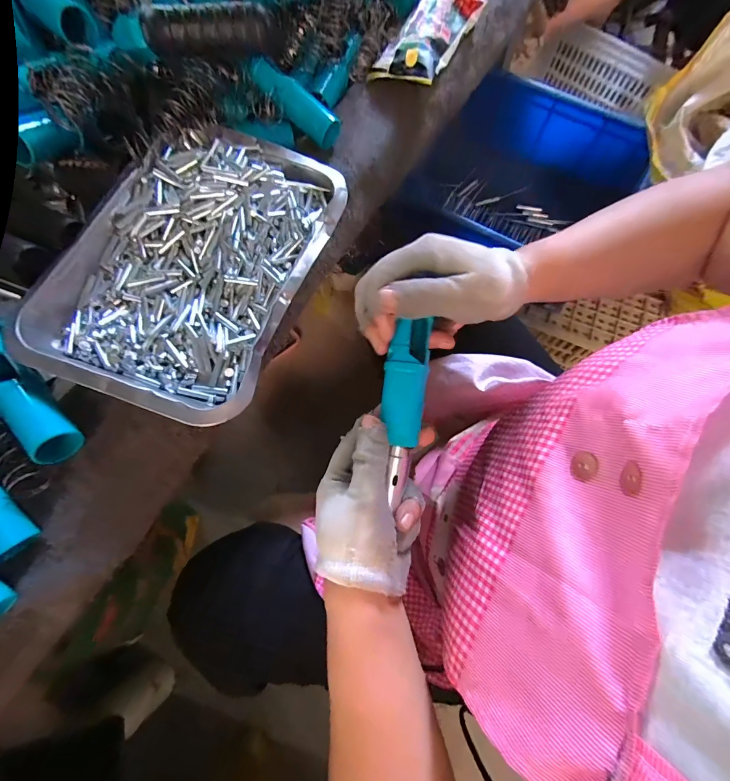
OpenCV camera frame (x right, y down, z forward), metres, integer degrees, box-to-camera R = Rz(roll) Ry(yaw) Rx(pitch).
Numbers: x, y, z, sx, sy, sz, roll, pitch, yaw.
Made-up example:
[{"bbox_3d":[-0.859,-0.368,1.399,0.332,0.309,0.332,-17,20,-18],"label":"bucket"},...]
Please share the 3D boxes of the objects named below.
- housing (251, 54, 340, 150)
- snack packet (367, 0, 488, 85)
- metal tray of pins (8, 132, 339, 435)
[{"bbox_3d":[-0.067,-0.278,0.344,0.093,0.023,0.024,37,74,-11],"label":"housing"},{"bbox_3d":[0.074,-0.403,0.403,0.065,0.023,0.167,26,73,6],"label":"snack packet"},{"bbox_3d":[-0.136,-0.108,0.291,0.175,0.037,0.248,19,73,4],"label":"metal tray of pins"}]

